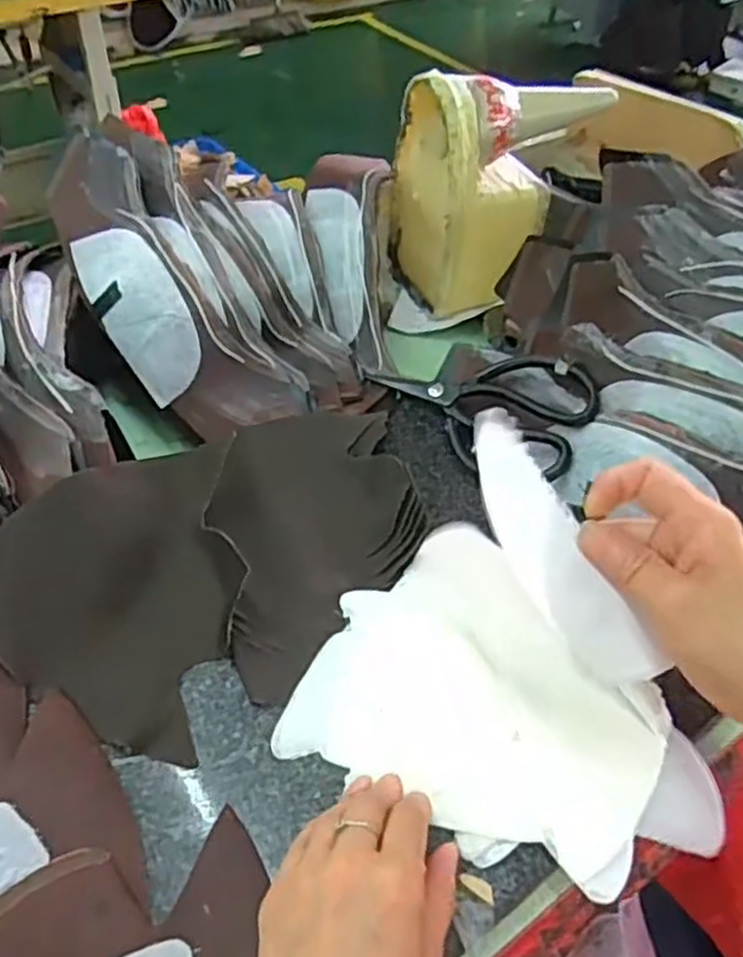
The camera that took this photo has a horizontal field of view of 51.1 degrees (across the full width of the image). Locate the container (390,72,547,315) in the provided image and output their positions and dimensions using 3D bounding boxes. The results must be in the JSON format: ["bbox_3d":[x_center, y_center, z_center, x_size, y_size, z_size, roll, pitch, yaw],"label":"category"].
[{"bbox_3d":[0.091,-0.262,0.705,0.106,0.185,0.125,-16,50,-16],"label":"container"}]

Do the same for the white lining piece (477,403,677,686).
[{"bbox_3d":[0.084,0.035,0.343,0.048,0.019,0.140,-31,99,-40],"label":"white lining piece"}]

